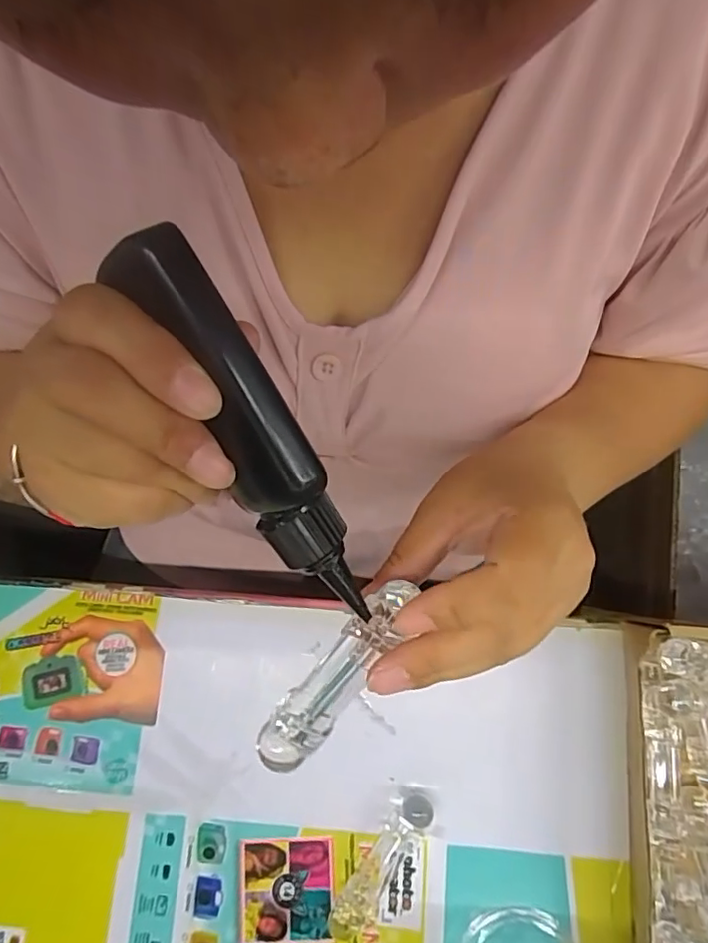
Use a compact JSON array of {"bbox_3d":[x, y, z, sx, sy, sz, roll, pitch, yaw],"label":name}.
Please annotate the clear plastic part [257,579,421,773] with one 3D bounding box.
[{"bbox_3d":[-0.008,0.081,0.220,0.021,0.017,0.089,37,103,9],"label":"clear plastic part"}]

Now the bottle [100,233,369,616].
[{"bbox_3d":[-0.031,-0.010,0.175,0.028,0.024,0.130,-28,110,-5],"label":"bottle"}]

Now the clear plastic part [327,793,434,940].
[{"bbox_3d":[0.016,0.252,0.357,0.023,0.016,0.098,31,80,8],"label":"clear plastic part"}]

